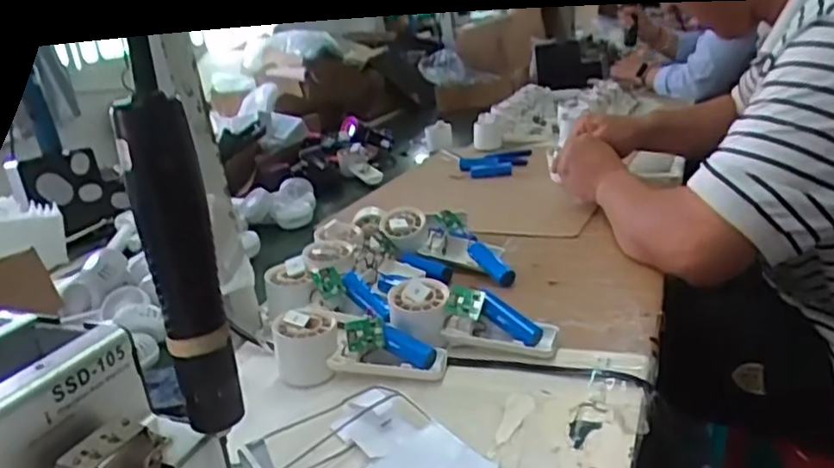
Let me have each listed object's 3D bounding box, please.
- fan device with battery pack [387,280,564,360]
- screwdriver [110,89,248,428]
[{"bbox_3d":[0.048,0.079,0.628,0.160,0.057,0.048,13,25,15],"label":"fan device with battery pack"},{"bbox_3d":[-0.132,0.020,0.387,0.035,0.192,0.030,-12,19,-10],"label":"screwdriver"}]

